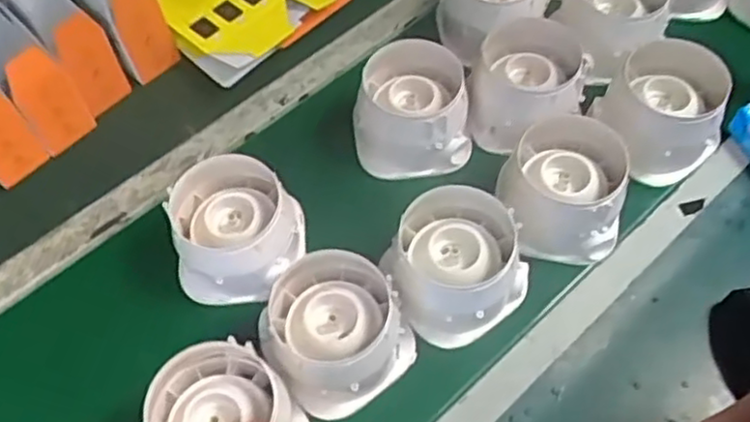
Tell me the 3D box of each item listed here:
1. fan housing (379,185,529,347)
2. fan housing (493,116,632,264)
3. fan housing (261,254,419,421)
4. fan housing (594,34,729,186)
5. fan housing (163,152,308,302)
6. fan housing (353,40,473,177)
[{"bbox_3d":[0.082,0.050,0.731,0.128,0.096,0.126,-17,58,-8],"label":"fan housing"},{"bbox_3d":[0.205,-0.027,0.772,0.124,0.088,0.132,-1,58,2],"label":"fan housing"},{"bbox_3d":[-0.043,0.111,0.701,0.129,0.091,0.137,-1,58,2],"label":"fan housing"},{"bbox_3d":[0.325,-0.113,0.812,0.127,0.093,0.136,-1,57,1],"label":"fan housing"},{"bbox_3d":[-0.147,0.018,0.766,0.134,0.088,0.127,-1,58,2],"label":"fan housing"},{"bbox_3d":[0.043,-0.119,0.837,0.127,0.100,0.126,-3,58,1],"label":"fan housing"}]

